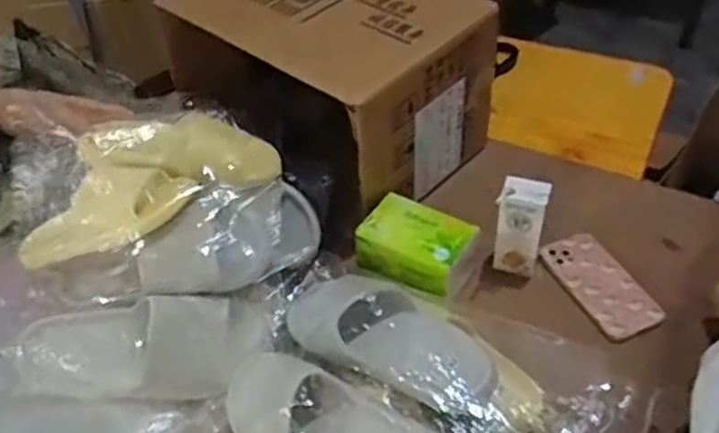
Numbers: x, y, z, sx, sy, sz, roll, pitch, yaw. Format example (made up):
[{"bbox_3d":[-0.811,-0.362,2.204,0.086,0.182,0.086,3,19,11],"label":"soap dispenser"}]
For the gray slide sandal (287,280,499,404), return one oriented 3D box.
[{"bbox_3d":[0.032,0.128,0.789,0.251,0.071,0.094,28,52,30],"label":"gray slide sandal"}]

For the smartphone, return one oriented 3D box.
[{"bbox_3d":[0.310,0.085,0.923,0.086,0.018,0.163,-24,50,-13],"label":"smartphone"}]

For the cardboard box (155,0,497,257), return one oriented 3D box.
[{"bbox_3d":[-0.050,-0.198,1.045,0.390,0.249,0.281,30,53,31],"label":"cardboard box"}]

